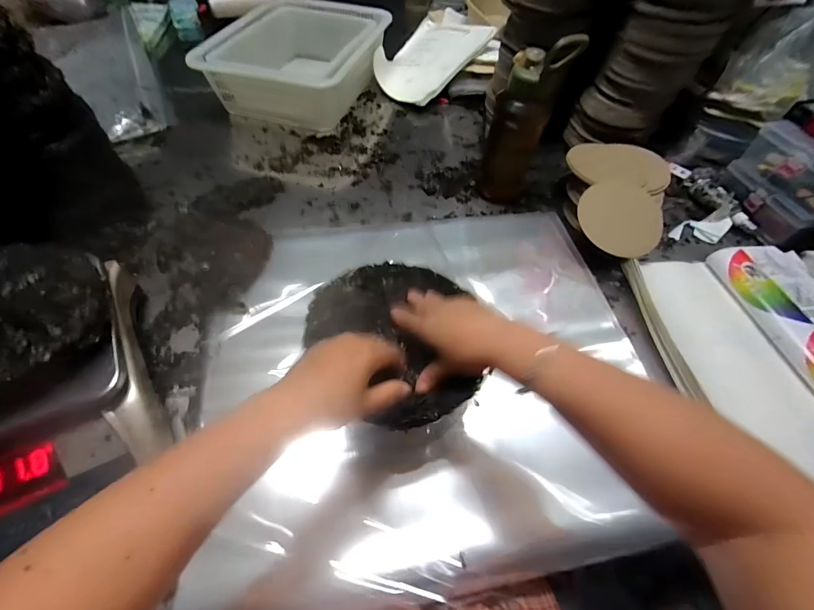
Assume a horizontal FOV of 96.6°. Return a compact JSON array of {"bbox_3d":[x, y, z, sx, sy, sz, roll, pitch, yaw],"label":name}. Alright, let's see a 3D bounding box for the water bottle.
[{"bbox_3d":[0.191,-0.296,0.615,0.100,0.263,0.076,8,56,3],"label":"water bottle"}]

